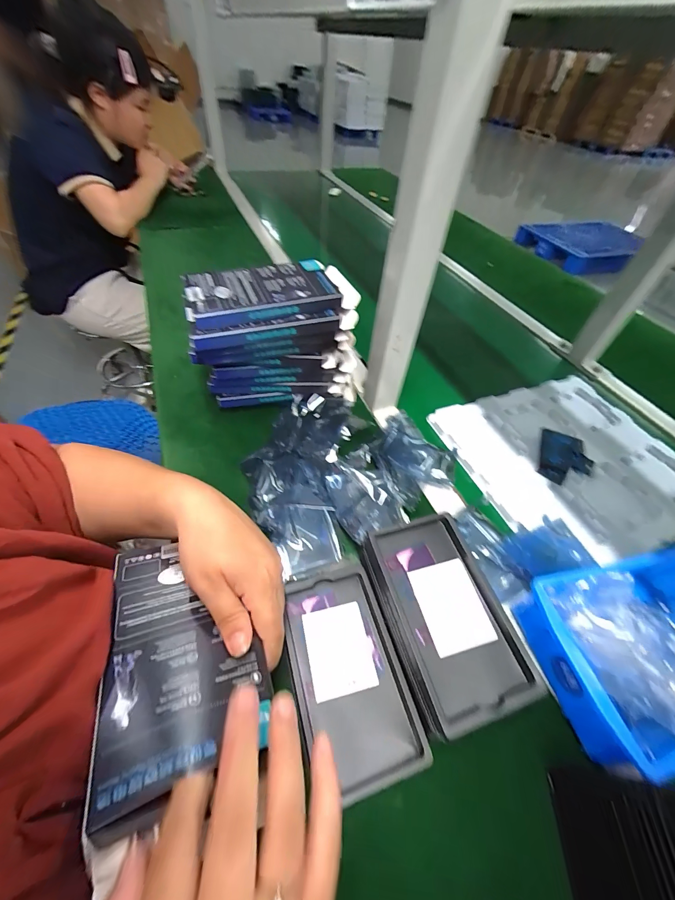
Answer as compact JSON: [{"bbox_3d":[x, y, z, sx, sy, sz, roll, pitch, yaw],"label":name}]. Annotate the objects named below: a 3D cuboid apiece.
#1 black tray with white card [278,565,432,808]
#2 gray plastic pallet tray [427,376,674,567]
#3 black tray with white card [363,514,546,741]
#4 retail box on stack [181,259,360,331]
[{"bbox_3d":[0.003,0.197,0.299,0.095,0.032,0.158,-13,53,-15],"label":"black tray with white card"},{"bbox_3d":[0.338,0.006,0.470,0.321,0.018,0.270,-14,54,-16],"label":"gray plastic pallet tray"},{"bbox_3d":[0.095,0.138,0.292,0.100,0.019,0.155,-13,53,-15],"label":"black tray with white card"},{"bbox_3d":[-0.077,-0.183,0.381,0.184,0.022,0.090,-15,54,-17],"label":"retail box on stack"}]

